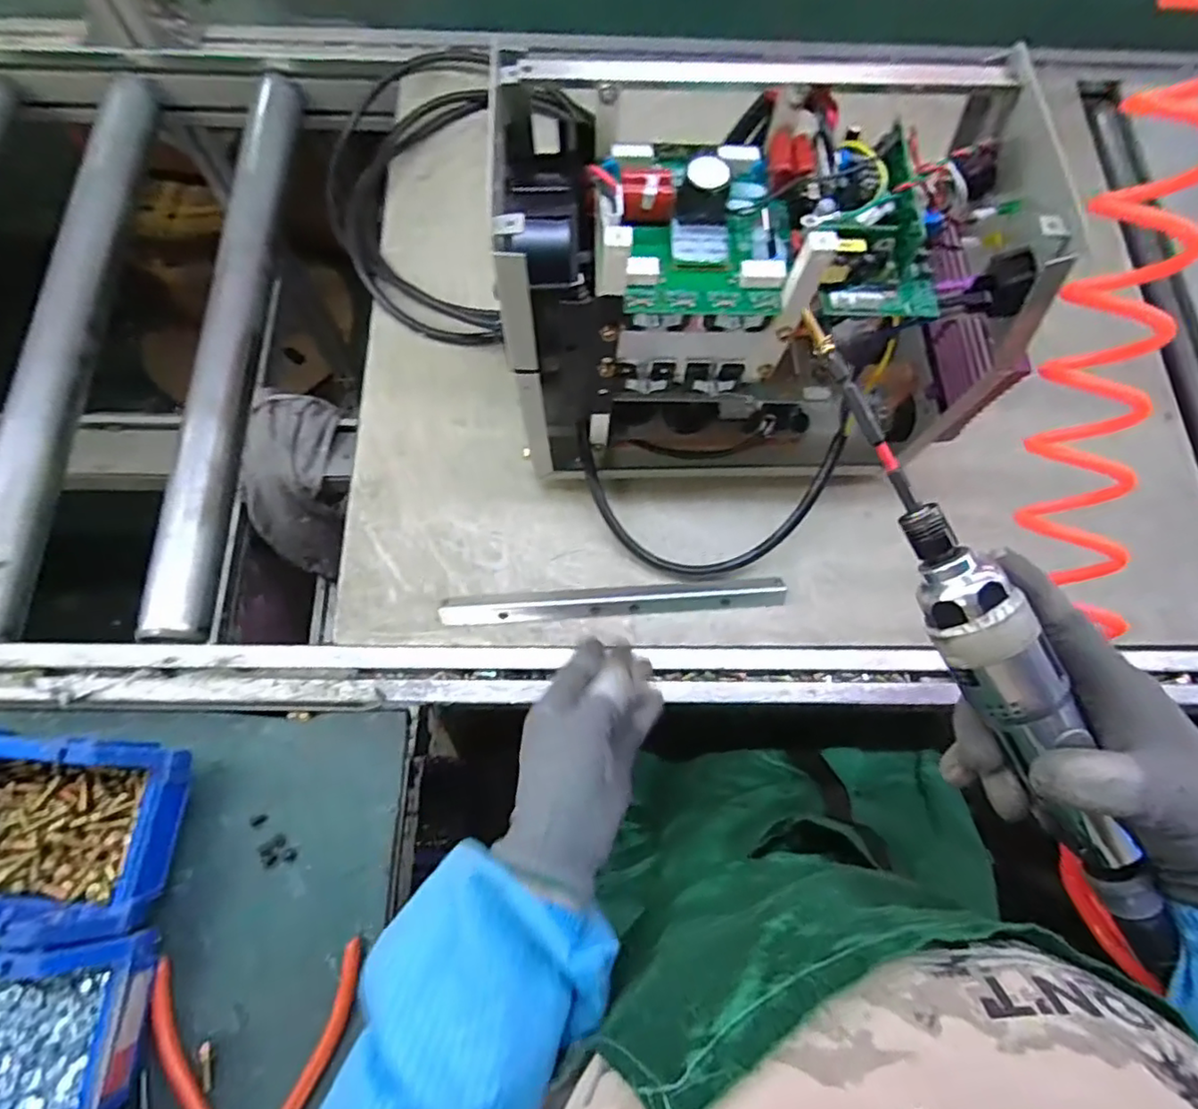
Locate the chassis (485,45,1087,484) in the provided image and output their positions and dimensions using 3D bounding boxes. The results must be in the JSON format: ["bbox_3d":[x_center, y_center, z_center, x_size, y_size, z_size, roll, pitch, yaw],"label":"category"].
[{"bbox_3d":[0.097,-0.166,0.420,0.309,0.235,0.165,0,72,-2],"label":"chassis"}]

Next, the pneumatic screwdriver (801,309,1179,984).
[{"bbox_3d":[0.178,0.045,0.273,0.032,0.036,0.327,-30,92,-11],"label":"pneumatic screwdriver"}]

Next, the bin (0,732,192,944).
[{"bbox_3d":[-0.342,0.158,0.363,0.156,0.073,0.099,4,72,-1],"label":"bin"}]

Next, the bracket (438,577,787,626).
[{"bbox_3d":[0.012,0.034,0.468,0.254,0.011,0.021,-3,72,-3],"label":"bracket"}]

